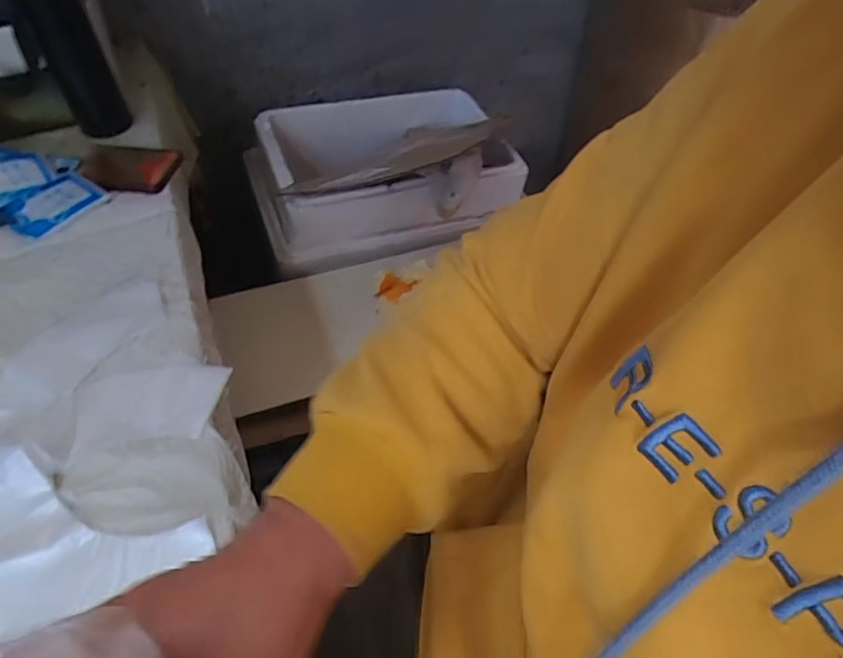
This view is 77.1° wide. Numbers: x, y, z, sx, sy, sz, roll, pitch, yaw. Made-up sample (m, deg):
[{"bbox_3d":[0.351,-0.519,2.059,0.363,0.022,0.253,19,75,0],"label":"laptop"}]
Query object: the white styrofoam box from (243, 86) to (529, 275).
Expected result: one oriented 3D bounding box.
[{"bbox_3d":[-0.063,-0.294,0.971,0.475,0.149,0.316,-15,54,-10],"label":"white styrofoam box"}]

